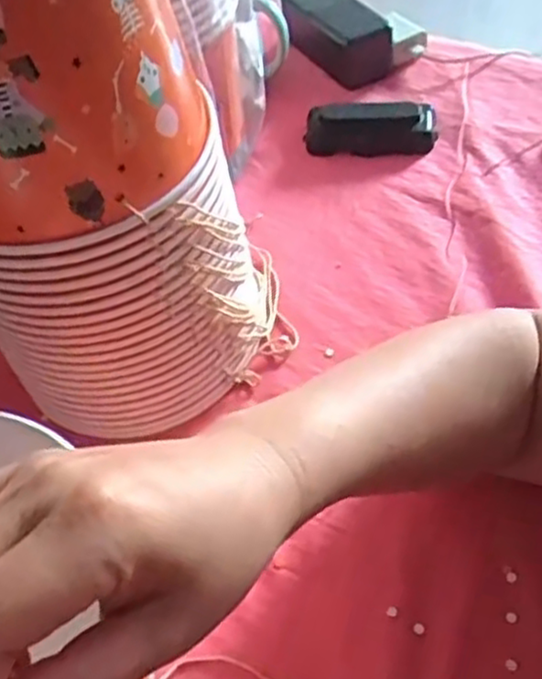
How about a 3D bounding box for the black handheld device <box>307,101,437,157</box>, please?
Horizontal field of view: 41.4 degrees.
[{"bbox_3d":[0.082,-0.177,0.596,0.104,0.032,0.028,-6,50,1],"label":"black handheld device"}]

